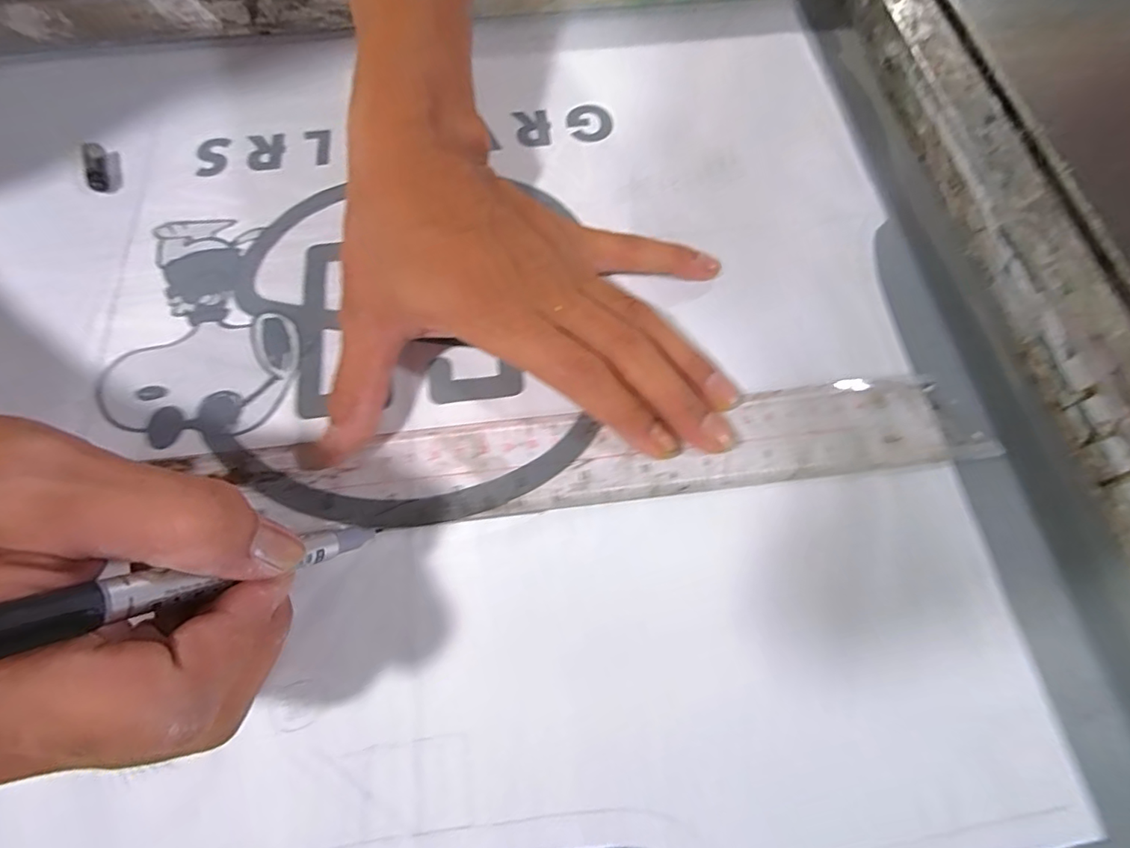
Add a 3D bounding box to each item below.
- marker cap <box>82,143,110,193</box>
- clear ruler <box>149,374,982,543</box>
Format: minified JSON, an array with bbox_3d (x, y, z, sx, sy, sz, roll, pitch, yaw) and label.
[{"bbox_3d":[-0.240,-0.131,0.281,0.008,0.009,0.029,-19,69,-8],"label":"marker cap"},{"bbox_3d":[0.015,0.013,0.225,0.315,0.004,0.040,-6,68,-1],"label":"clear ruler"}]

